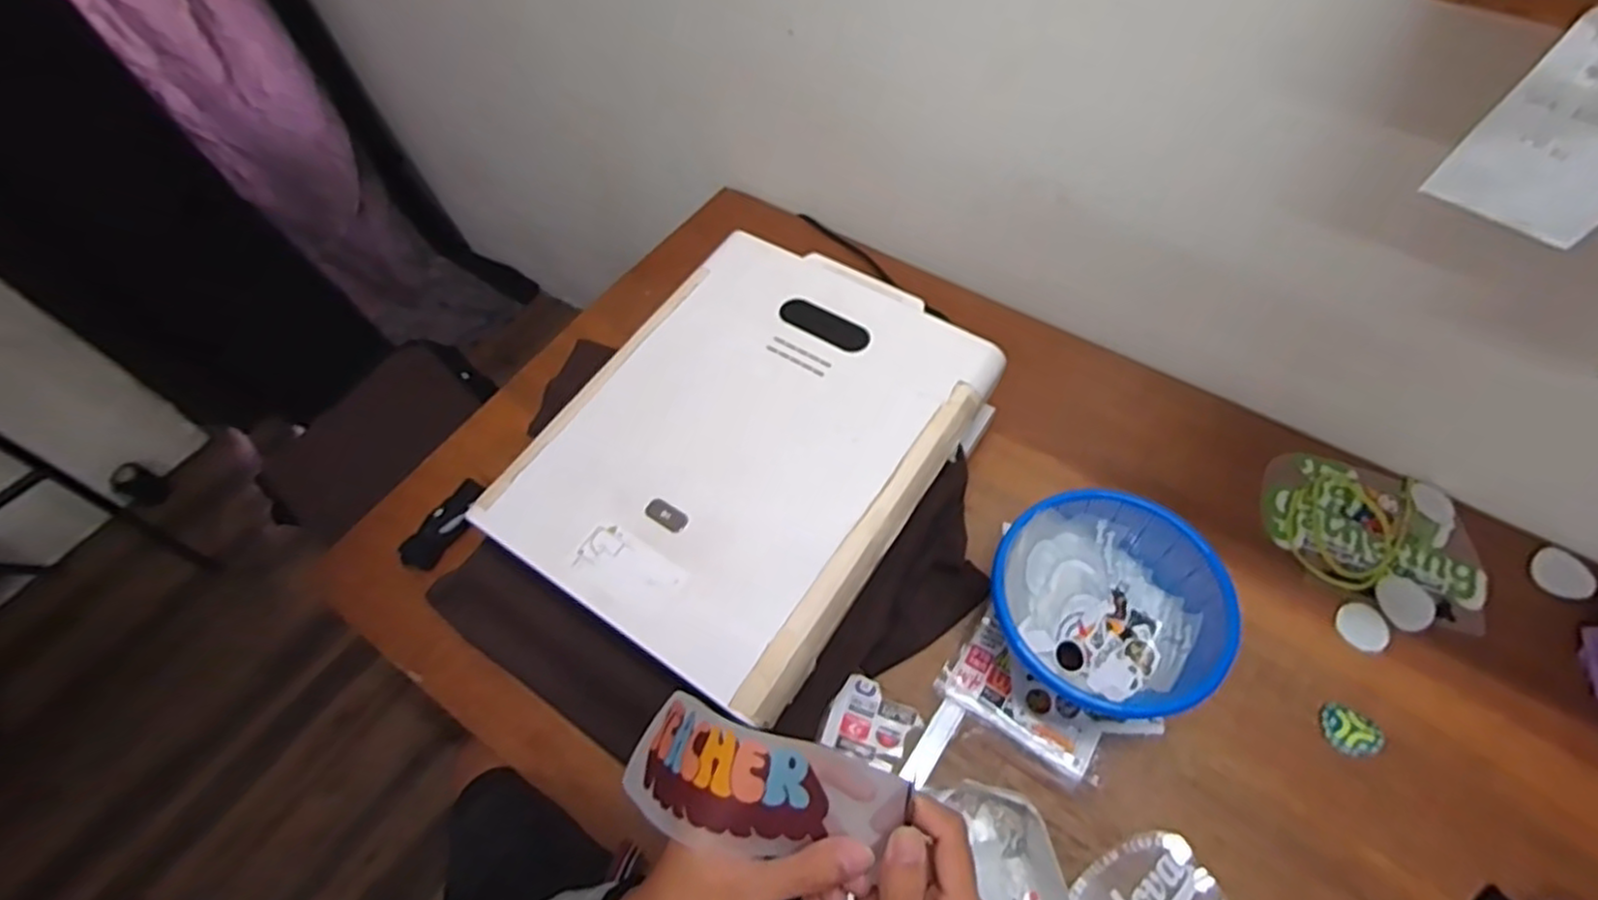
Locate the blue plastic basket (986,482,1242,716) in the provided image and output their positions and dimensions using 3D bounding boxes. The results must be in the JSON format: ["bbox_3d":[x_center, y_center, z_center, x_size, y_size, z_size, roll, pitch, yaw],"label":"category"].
[{"bbox_3d":[0.328,0.164,0.782,0.226,0.098,0.220,26,64,17],"label":"blue plastic basket"}]

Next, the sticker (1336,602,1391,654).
[{"bbox_3d":[0.647,0.203,0.829,0.055,0.004,0.054,-1,59,3],"label":"sticker"}]

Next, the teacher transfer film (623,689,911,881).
[{"bbox_3d":[-0.030,0.167,0.370,0.159,0.045,0.065,-1,57,25],"label":"teacher transfer film"}]

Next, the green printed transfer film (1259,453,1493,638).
[{"bbox_3d":[0.697,0.099,0.880,0.243,0.010,0.167,23,63,16],"label":"green printed transfer film"}]

